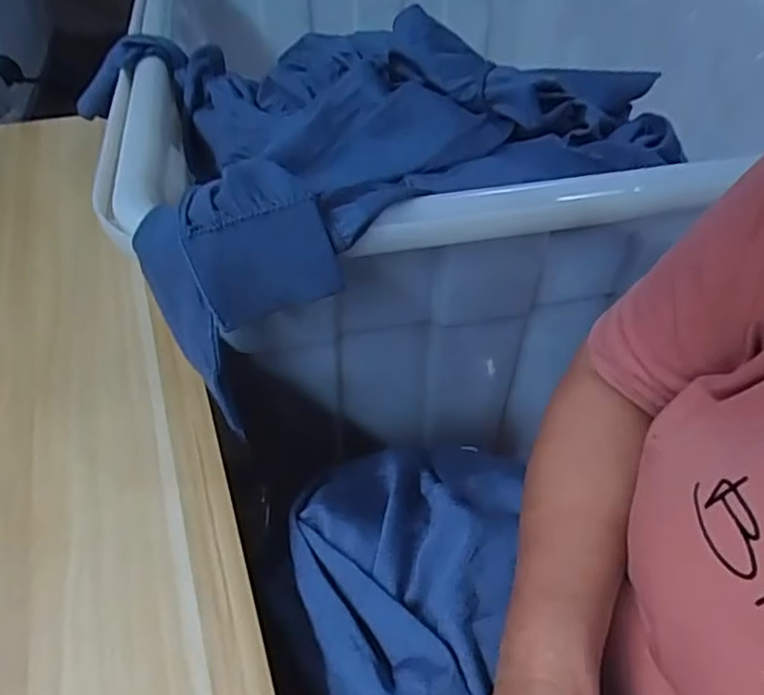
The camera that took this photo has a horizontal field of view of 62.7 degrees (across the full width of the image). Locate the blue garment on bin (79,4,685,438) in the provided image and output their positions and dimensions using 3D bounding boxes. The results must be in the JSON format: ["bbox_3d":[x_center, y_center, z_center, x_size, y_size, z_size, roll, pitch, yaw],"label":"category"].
[{"bbox_3d":[-0.038,-0.189,0.598,0.440,0.174,0.392,-23,50,-25],"label":"blue garment on bin"}]

